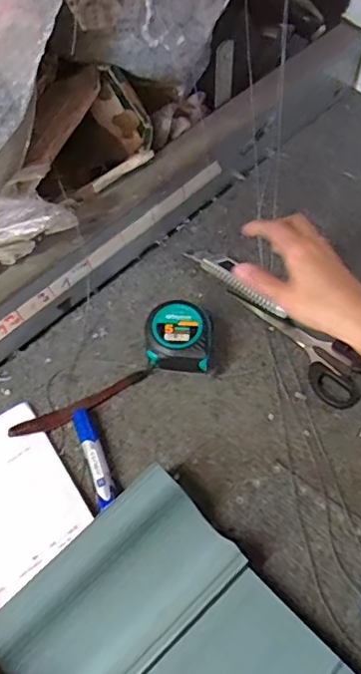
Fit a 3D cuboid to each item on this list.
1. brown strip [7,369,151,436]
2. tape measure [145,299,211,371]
[{"bbox_3d":[-0.090,0.059,0.518,0.135,0.016,0.015,-28,62,-13],"label":"brown strip"},{"bbox_3d":[0.000,0.000,0.536,0.058,0.044,0.064,3,59,4],"label":"tape measure"}]

